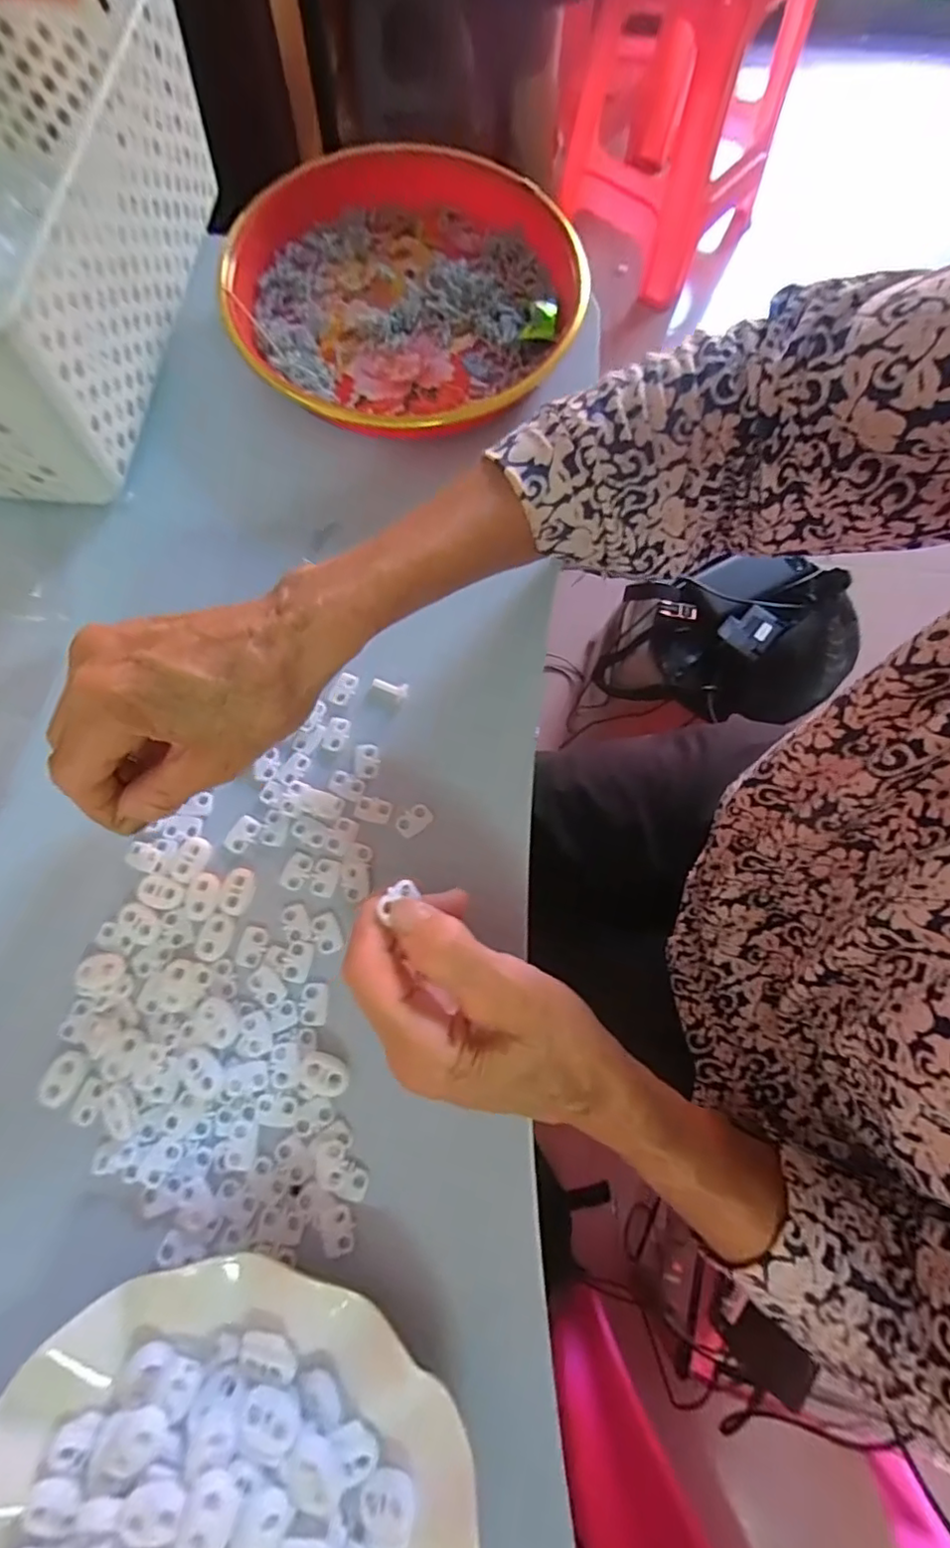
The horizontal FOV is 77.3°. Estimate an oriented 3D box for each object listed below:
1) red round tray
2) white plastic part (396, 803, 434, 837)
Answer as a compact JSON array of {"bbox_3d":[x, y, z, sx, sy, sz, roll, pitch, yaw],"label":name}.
[{"bbox_3d":[-0.041,-0.299,0.371,0.208,0.039,0.218,2,71,-5],"label":"red round tray"},{"bbox_3d":[-0.031,0.023,0.300,0.018,0.004,0.012,-37,78,-15],"label":"white plastic part"}]

